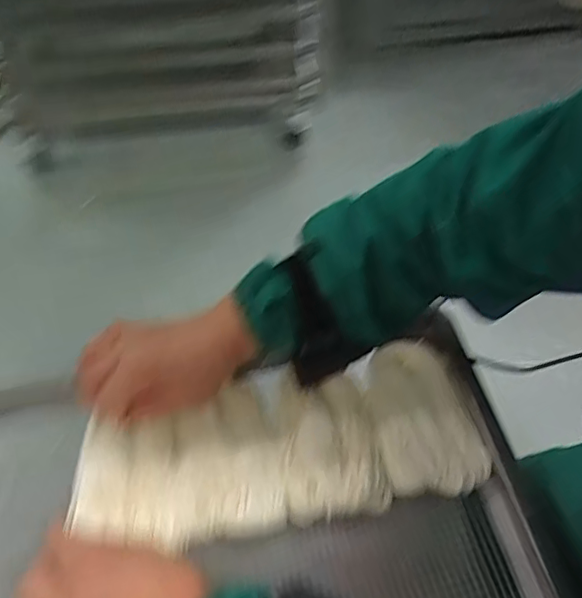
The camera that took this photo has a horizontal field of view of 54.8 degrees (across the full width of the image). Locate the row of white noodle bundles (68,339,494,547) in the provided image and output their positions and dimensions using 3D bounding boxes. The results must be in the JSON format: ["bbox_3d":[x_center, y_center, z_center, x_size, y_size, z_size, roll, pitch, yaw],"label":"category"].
[{"bbox_3d":[-0.007,0.124,0.482,0.327,0.039,0.137,-10,57,-10],"label":"row of white noodle bundles"}]

